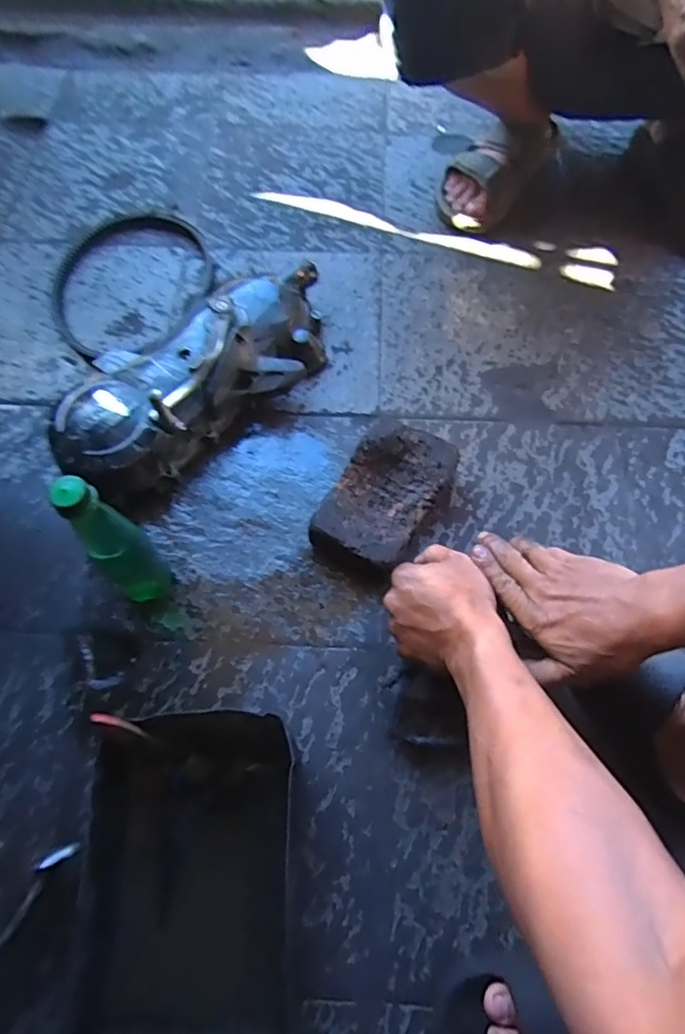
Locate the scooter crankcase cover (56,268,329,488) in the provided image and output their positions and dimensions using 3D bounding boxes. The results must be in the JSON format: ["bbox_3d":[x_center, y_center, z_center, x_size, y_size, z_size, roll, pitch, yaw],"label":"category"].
[{"bbox_3d":[-0.175,-0.188,0.710,0.407,0.090,0.175,-38,71,-16],"label":"scooter crankcase cover"}]

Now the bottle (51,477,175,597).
[{"bbox_3d":[-0.214,0.030,0.539,0.054,0.224,0.051,-40,71,-17],"label":"bottle"}]

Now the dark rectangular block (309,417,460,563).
[{"bbox_3d":[0.051,-0.022,0.652,0.109,0.061,0.169,27,68,12],"label":"dark rectangular block"}]

